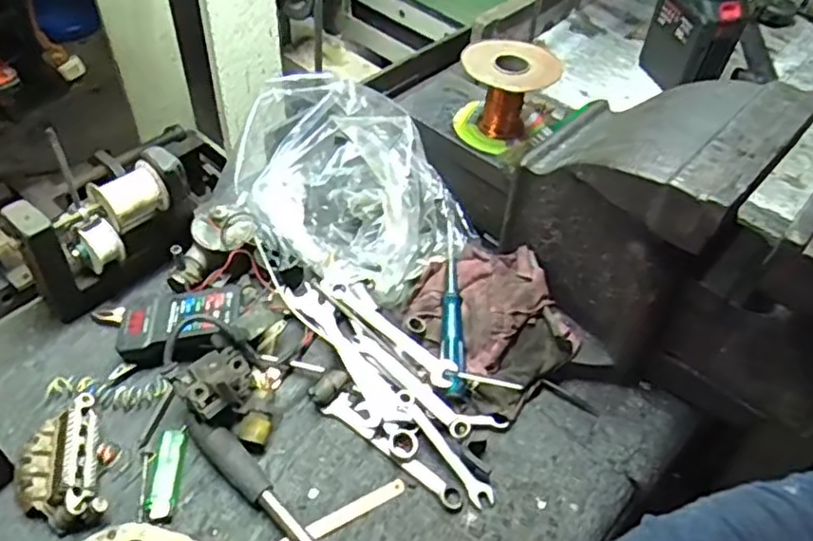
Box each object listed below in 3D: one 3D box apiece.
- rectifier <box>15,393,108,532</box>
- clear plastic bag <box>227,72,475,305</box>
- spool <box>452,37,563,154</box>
[{"bbox_3d":[-0.298,0.166,0.566,0.068,0.030,0.109,-14,51,-17],"label":"rectifier"},{"bbox_3d":[-0.078,-0.083,0.732,0.202,0.131,0.266,-23,54,-23],"label":"clear plastic bag"},{"bbox_3d":[0.100,-0.178,0.679,0.096,0.082,0.091,2,48,-3],"label":"spool"}]

